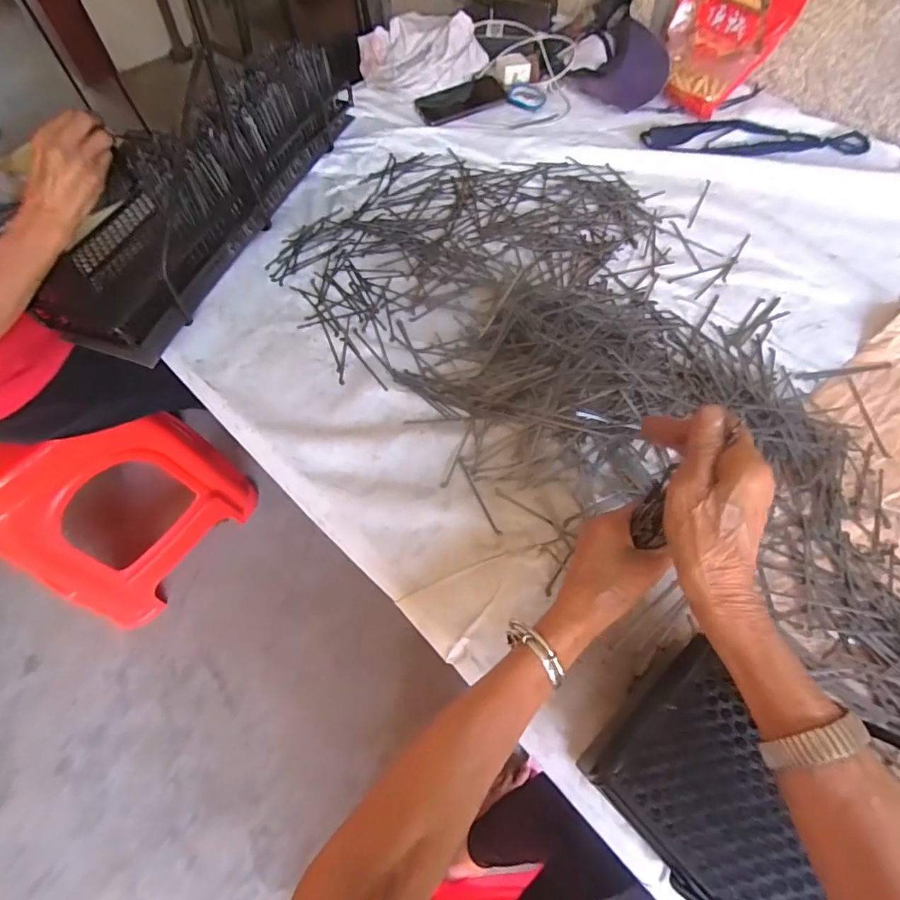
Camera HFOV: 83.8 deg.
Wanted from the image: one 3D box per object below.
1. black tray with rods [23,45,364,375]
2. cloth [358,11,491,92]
[{"bbox_3d":[-0.339,-0.396,0.730,0.142,0.135,0.609,15,63,10],"label":"black tray with rods"},{"bbox_3d":[-0.053,-0.737,0.936,0.240,0.085,0.137,2,61,3],"label":"cloth"}]

